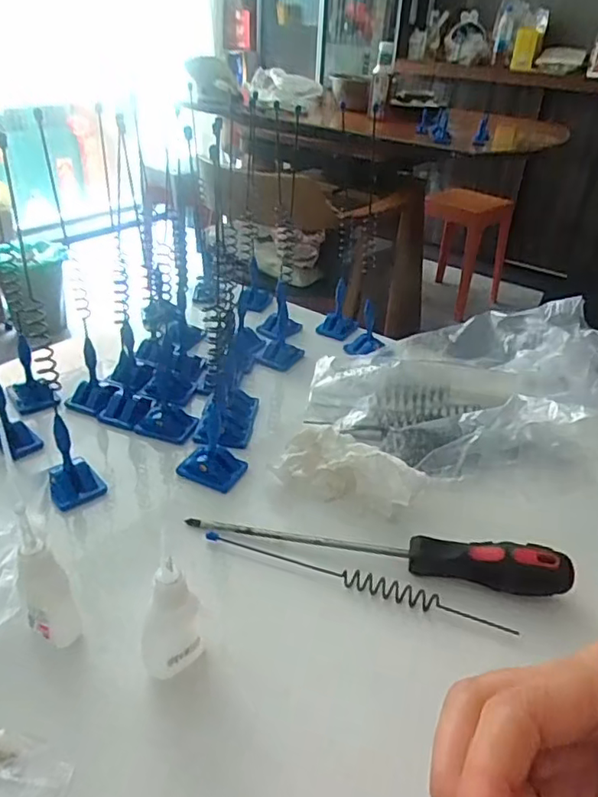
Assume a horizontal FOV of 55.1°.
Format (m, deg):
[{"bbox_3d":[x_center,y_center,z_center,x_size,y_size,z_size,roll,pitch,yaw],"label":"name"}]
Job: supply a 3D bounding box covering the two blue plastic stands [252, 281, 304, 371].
[{"bbox_3d":[-0.019,-0.082,0.592,0.047,0.067,0.093,2,33,-3],"label":"two blue plastic stands"}]

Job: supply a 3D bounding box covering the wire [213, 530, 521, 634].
[{"bbox_3d":[0.032,0.110,0.351,0.190,0.008,0.011,13,35,13],"label":"wire"}]

